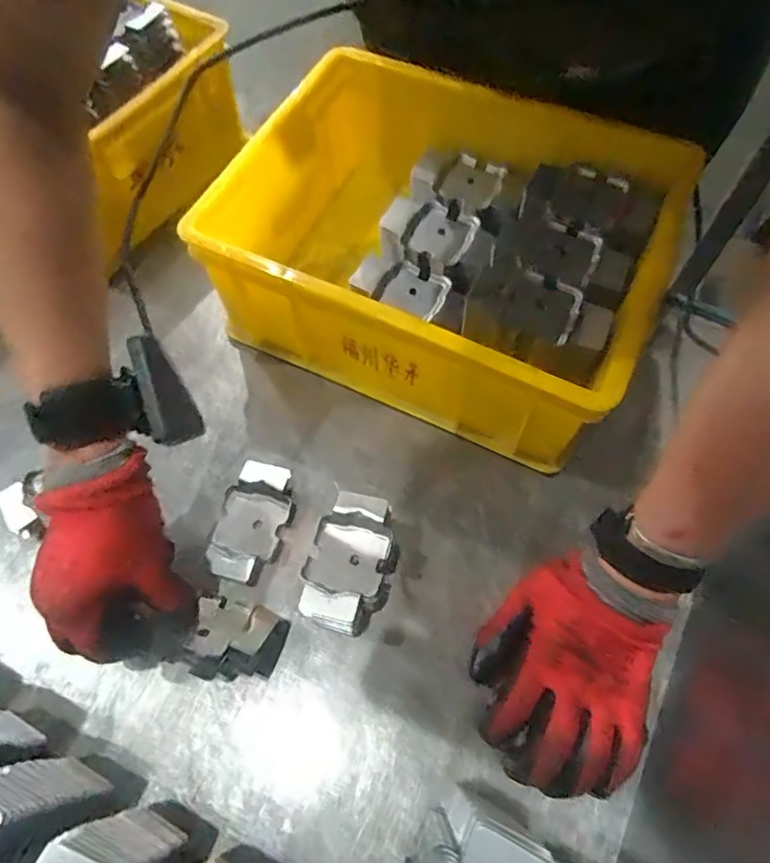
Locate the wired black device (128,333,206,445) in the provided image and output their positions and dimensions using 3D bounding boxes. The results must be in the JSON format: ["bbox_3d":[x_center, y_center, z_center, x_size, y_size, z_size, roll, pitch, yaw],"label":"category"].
[{"bbox_3d":[-0.143,-0.027,0.371,0.028,0.018,0.071,-24,91,-11],"label":"wired black device"}]

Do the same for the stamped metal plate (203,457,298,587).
[{"bbox_3d":[-0.103,0.069,0.448,0.053,0.023,0.089,18,65,9],"label":"stamped metal plate"}]

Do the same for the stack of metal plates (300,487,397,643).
[{"bbox_3d":[-0.026,0.096,0.419,0.062,0.061,0.094,14,65,8],"label":"stack of metal plates"}]

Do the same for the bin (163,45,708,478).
[{"bbox_3d":[0.052,-0.159,0.505,0.340,0.133,0.273,24,66,12],"label":"bin"}]

